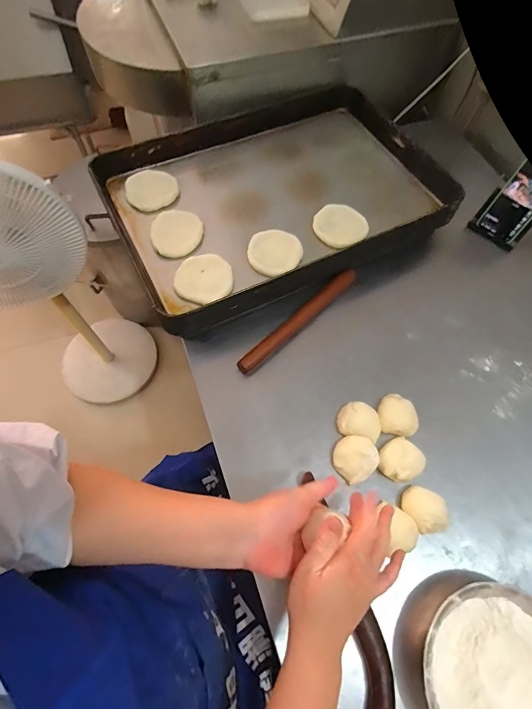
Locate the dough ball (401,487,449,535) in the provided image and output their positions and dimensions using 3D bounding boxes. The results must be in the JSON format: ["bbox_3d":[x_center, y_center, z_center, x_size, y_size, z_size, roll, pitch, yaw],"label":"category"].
[{"bbox_3d":[0.215,0.213,0.502,0.056,0.046,0.059,1,63,-2],"label":"dough ball"}]

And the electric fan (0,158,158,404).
[{"bbox_3d":[-0.584,-0.164,1.051,0.328,0.919,0.282,-12,64,-8],"label":"electric fan"}]

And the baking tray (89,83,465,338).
[{"bbox_3d":[0.017,-0.309,0.705,0.582,0.078,0.410,-25,66,-14],"label":"baking tray"}]

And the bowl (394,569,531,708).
[{"bbox_3d":[0.260,0.370,0.419,0.197,0.055,0.186,1,63,-2],"label":"bowl"}]

